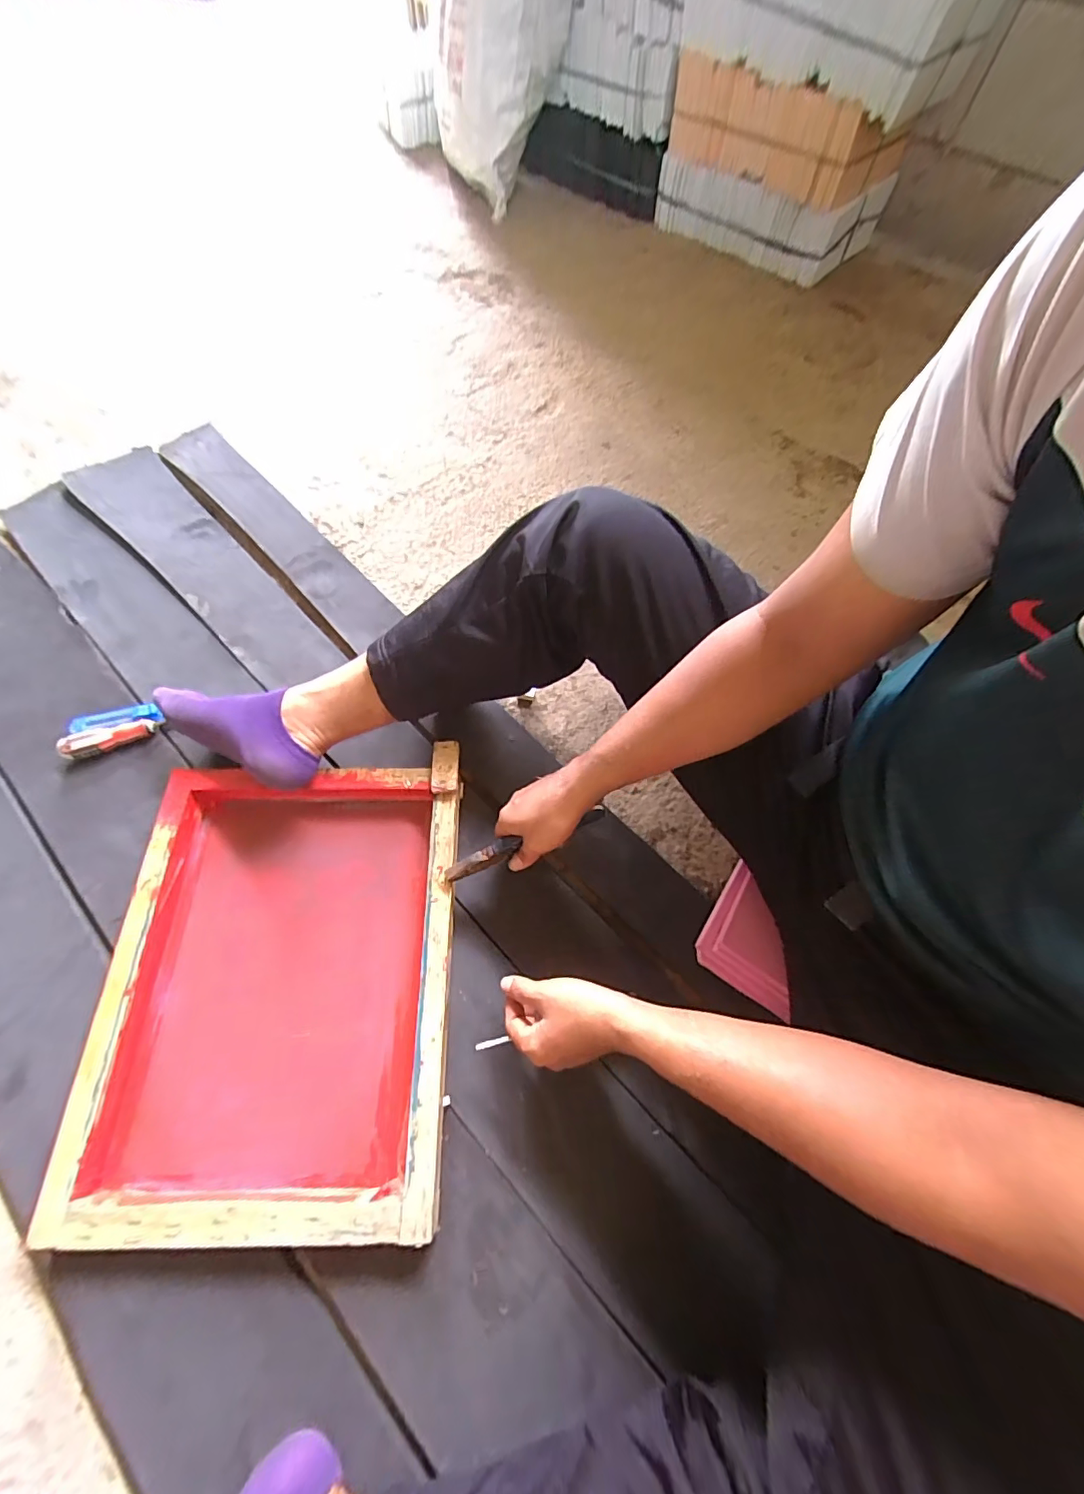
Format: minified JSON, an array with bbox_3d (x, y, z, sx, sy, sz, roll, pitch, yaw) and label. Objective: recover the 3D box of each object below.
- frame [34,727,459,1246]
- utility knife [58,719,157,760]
[{"bbox_3d":[-0.278,0.235,0.567,0.353,0.041,0.469,0,64,-2],"label":"frame"},{"bbox_3d":[-0.570,-0.011,0.679,0.108,0.019,0.031,-22,66,-28],"label":"utility knife"}]

